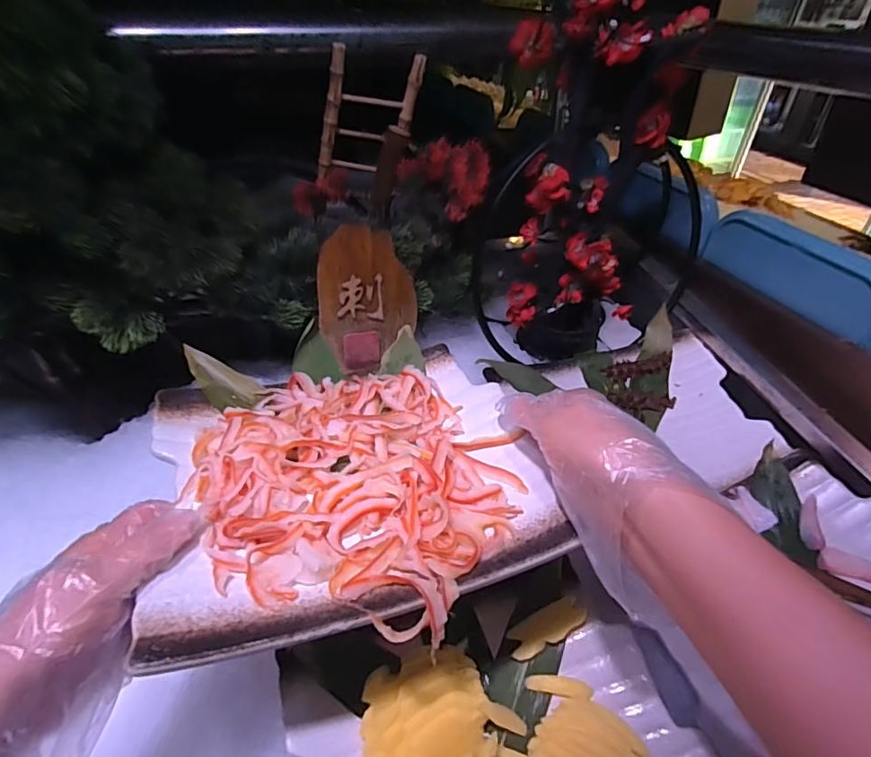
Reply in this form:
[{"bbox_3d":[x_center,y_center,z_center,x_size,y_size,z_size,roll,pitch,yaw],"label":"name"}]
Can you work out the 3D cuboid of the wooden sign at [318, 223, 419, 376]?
[{"bbox_3d":[-0.067,-0.078,0.521,0.099,0.158,0.011,-12,41,-16],"label":"wooden sign"}]

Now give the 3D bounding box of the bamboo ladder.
[{"bbox_3d":[-0.066,-0.254,0.499,0.087,0.126,0.014,-4,52,-24],"label":"bamboo ladder"}]

